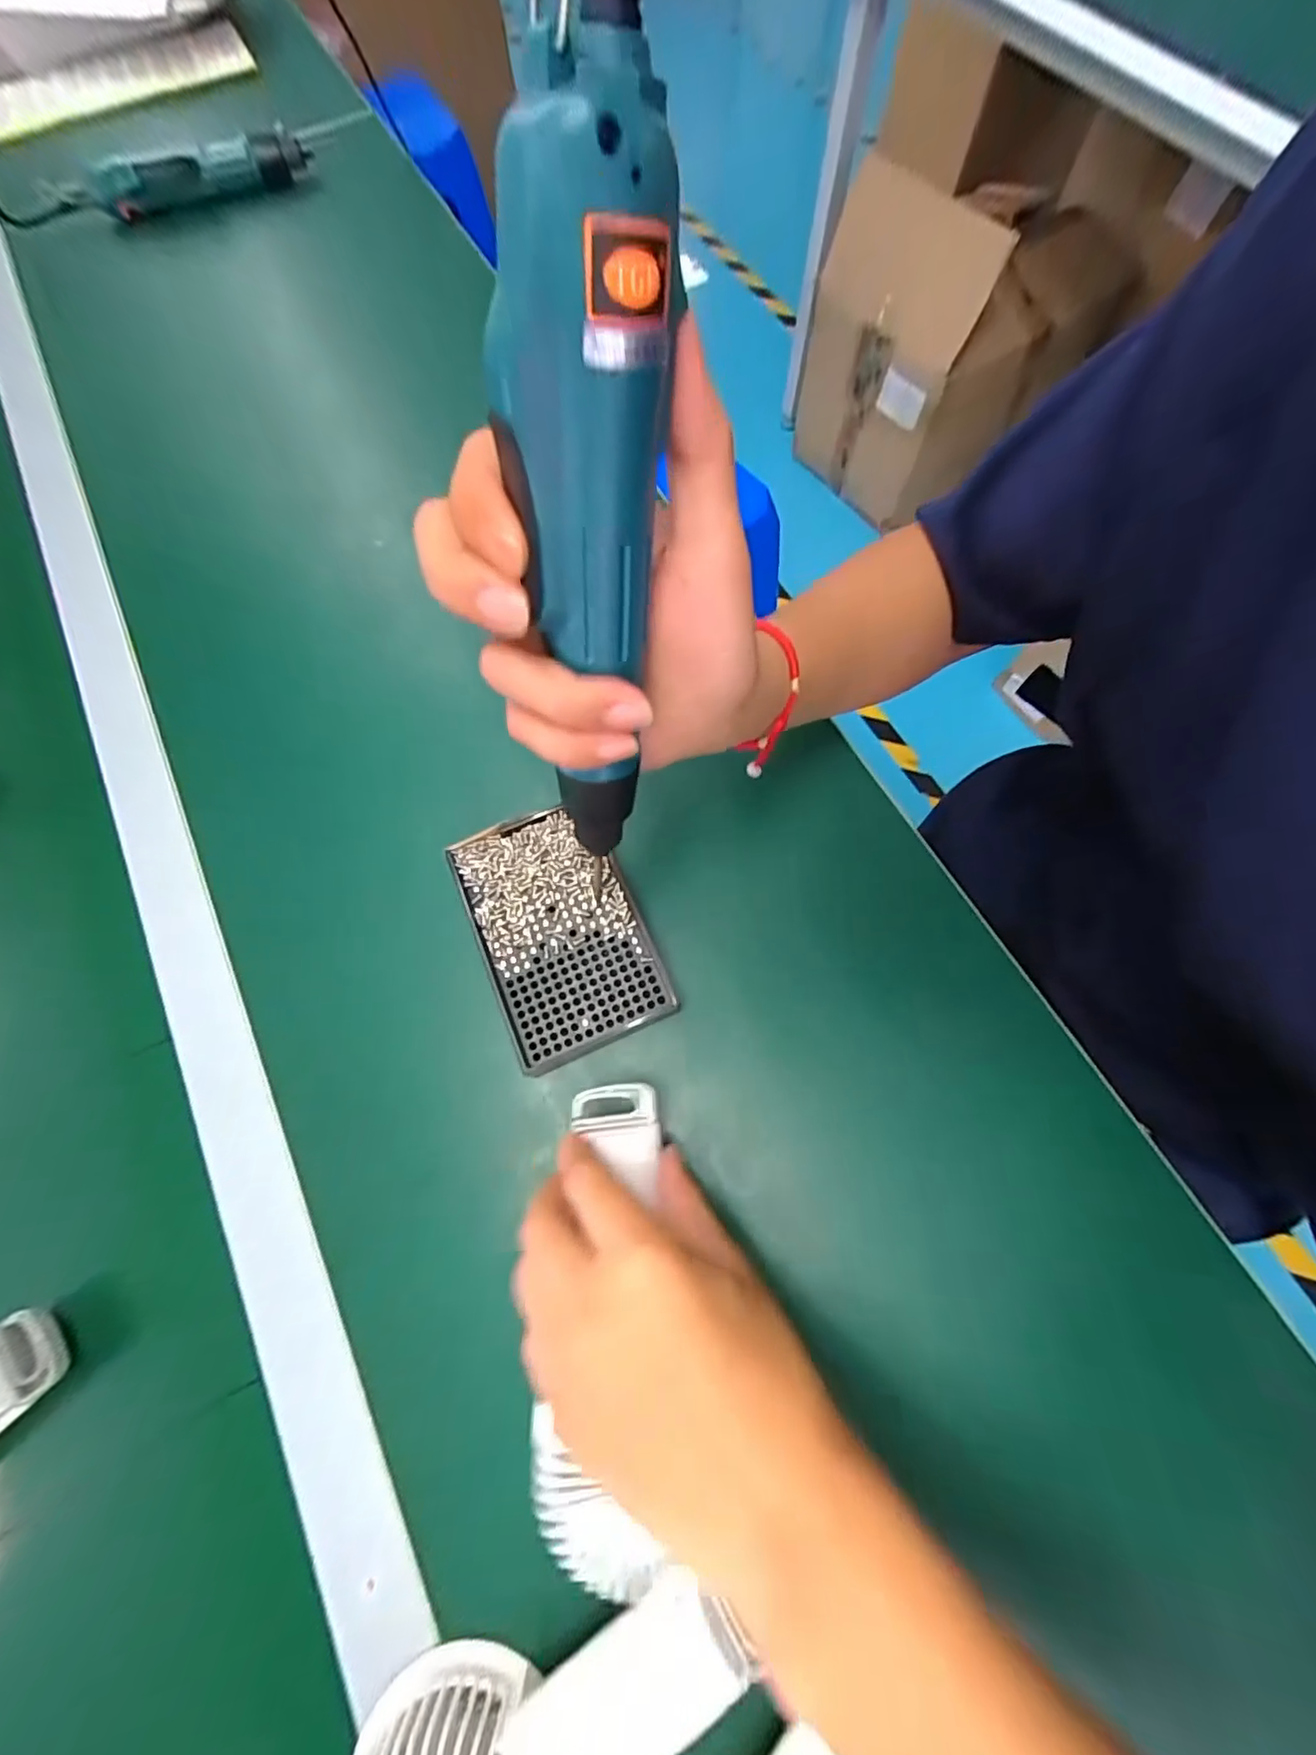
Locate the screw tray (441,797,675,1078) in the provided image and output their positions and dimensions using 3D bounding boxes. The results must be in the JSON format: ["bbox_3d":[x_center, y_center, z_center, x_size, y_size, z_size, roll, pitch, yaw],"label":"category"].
[{"bbox_3d":[-0.058,0.031,0.341,0.088,0.028,0.139,-24,73,-6],"label":"screw tray"}]

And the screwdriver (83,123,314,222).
[{"bbox_3d":[-0.480,-0.736,0.610,0.216,0.037,0.033,-17,72,-4],"label":"screwdriver"}]

